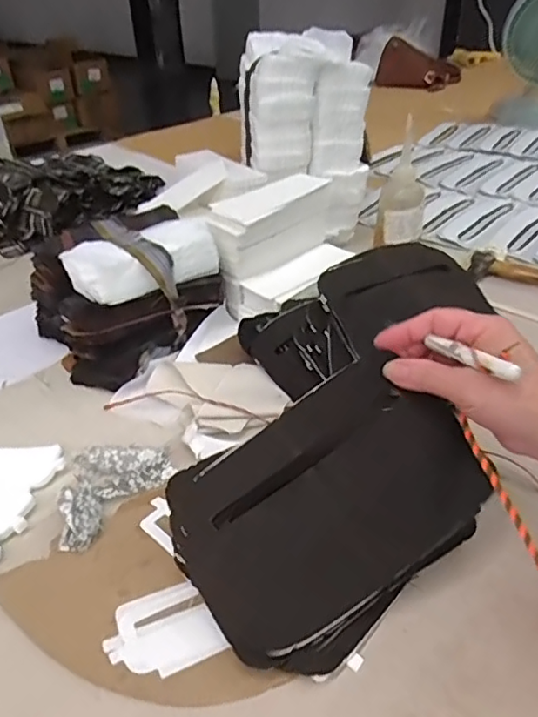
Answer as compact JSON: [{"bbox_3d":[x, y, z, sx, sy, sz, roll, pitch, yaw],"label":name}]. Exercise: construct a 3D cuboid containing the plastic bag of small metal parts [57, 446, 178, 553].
[{"bbox_3d":[-0.132,0.099,0.456,0.068,0.015,0.106,24,43,34],"label":"plastic bag of small metal parts"}]

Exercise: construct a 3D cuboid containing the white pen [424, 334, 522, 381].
[{"bbox_3d":[0.129,-0.001,0.363,0.007,0.009,0.069,-17,23,-20],"label":"white pen"}]

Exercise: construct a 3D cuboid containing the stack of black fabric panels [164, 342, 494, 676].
[{"bbox_3d":[0.040,0.096,0.375,0.194,0.016,0.150,-31,58,-6],"label":"stack of black fabric panels"}]

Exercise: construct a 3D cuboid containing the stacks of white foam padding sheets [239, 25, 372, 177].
[{"bbox_3d":[0.044,-0.341,0.760,0.155,0.152,0.158,-3,36,-2],"label":"stacks of white foam padding sheets"}]

